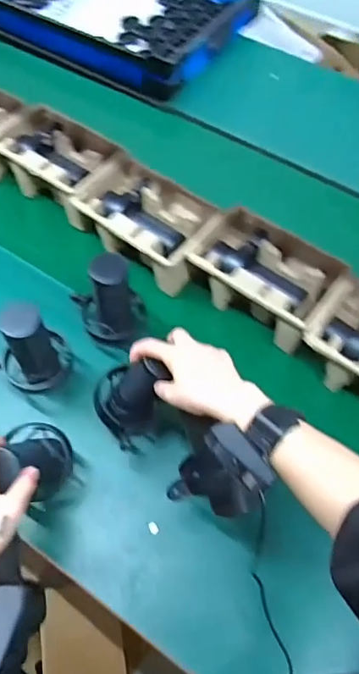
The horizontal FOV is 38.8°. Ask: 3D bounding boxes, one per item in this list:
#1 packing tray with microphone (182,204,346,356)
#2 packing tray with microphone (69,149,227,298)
[{"bbox_3d":[0.137,-0.095,0.815,0.224,0.104,0.142,34,66,15],"label":"packing tray with microphone"},{"bbox_3d":[-0.055,-0.199,0.877,0.235,0.092,0.144,37,67,16],"label":"packing tray with microphone"}]

